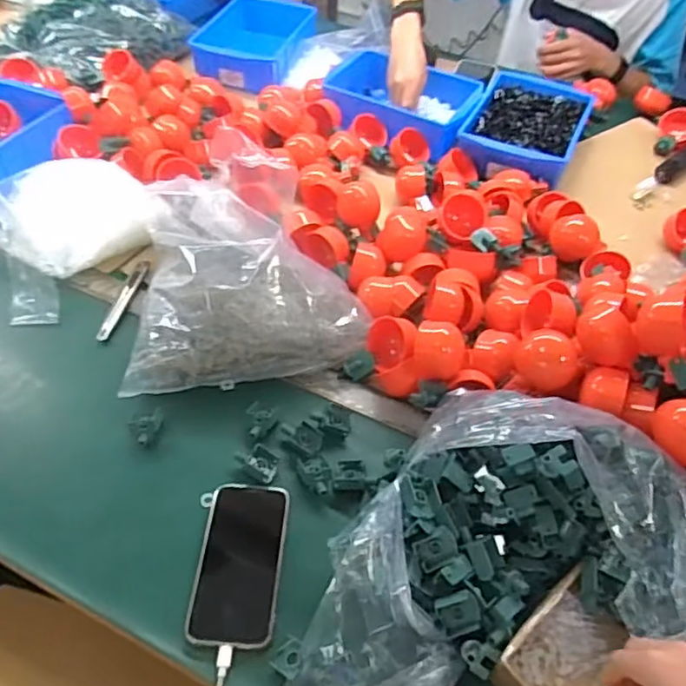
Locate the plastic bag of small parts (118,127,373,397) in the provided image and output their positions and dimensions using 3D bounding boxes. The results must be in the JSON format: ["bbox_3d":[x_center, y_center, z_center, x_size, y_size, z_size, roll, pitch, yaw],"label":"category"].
[{"bbox_3d":[-0.127,-0.111,0.763,0.271,0.140,0.293,-7,49,-12],"label":"plastic bag of small parts"}]

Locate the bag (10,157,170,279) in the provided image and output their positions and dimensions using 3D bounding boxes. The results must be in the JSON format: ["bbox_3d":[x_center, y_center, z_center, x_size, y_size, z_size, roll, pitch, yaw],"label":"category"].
[{"bbox_3d":[-0.333,-0.173,0.846,0.213,0.062,0.190,-8,49,-12],"label":"bag"}]

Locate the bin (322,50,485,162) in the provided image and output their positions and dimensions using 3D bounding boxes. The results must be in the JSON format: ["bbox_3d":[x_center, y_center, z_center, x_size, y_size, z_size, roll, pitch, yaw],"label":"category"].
[{"bbox_3d":[0.107,-0.422,1.085,0.249,0.063,0.195,22,50,15],"label":"bin"}]

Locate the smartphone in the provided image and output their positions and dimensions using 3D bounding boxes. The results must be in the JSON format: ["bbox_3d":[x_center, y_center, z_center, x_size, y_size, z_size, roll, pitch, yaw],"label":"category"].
[{"bbox_3d":[-0.094,0.198,0.573,0.076,0.007,0.147,5,47,-1],"label":"smartphone"}]

